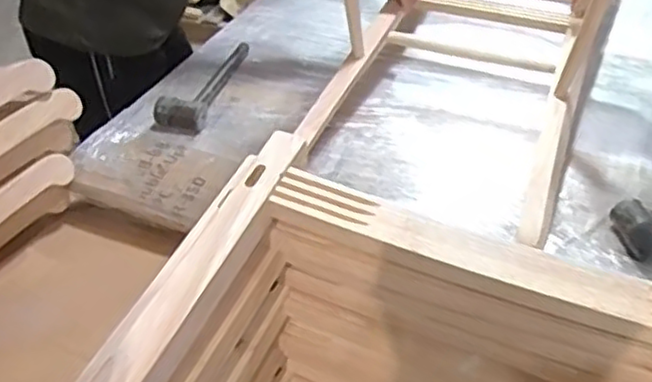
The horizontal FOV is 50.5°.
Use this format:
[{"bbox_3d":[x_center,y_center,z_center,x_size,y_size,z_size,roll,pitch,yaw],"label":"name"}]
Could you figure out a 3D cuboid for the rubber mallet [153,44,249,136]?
[{"bbox_3d":[-0.214,-0.200,1.236,0.078,0.060,0.297,8,41,10],"label":"rubber mallet"}]

